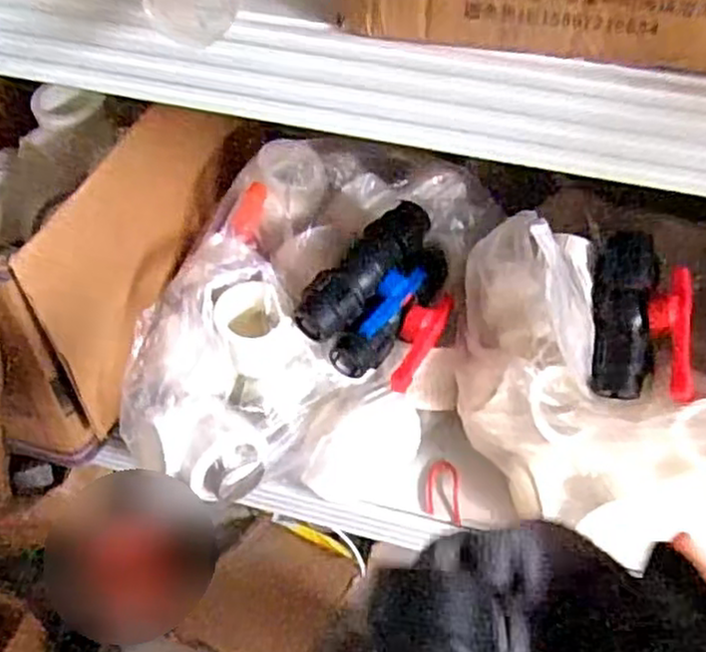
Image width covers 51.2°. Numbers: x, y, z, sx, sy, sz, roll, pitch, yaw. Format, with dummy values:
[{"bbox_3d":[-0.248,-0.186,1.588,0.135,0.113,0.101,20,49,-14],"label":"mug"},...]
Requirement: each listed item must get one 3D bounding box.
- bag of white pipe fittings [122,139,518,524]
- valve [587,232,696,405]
[{"bbox_3d":[-0.021,-0.013,0.666,0.279,0.179,0.333,5,48,5],"label":"bag of white pipe fittings"},{"bbox_3d":[0.234,-0.007,0.588,0.073,0.043,0.130,1,81,34],"label":"valve"}]

